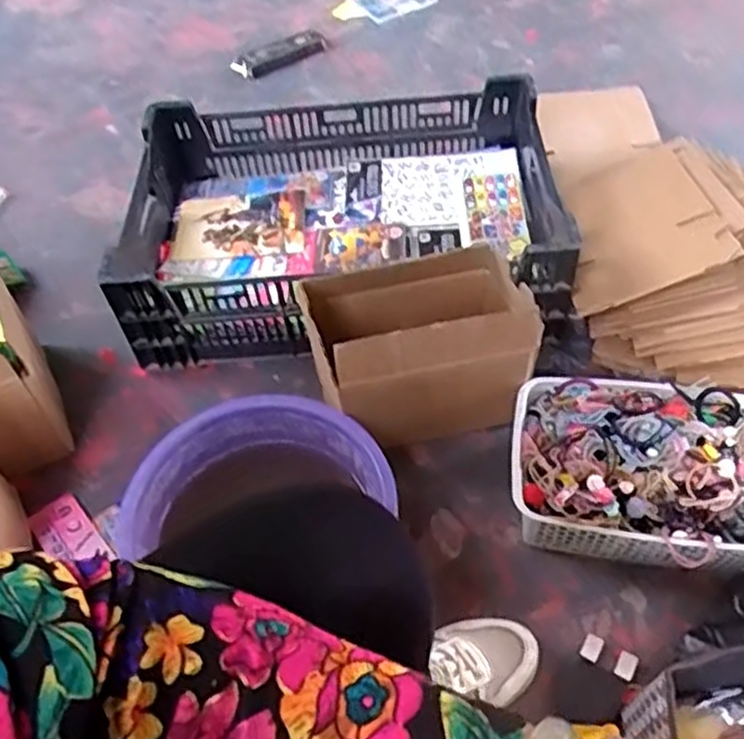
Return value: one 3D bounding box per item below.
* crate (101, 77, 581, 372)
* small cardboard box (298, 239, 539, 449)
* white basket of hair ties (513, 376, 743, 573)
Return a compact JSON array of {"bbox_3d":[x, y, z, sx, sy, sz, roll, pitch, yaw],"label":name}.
[{"bbox_3d":[-0.048,-0.212,1.056,0.588,0.176,0.393,-6,52,0],"label":"crate"},{"bbox_3d":[0.052,-0.020,0.871,0.256,0.203,0.137,-6,52,-2],"label":"small cardboard box"},{"bbox_3d":[0.307,0.112,0.814,0.290,0.131,0.205,12,54,13],"label":"white basket of hair ties"}]

